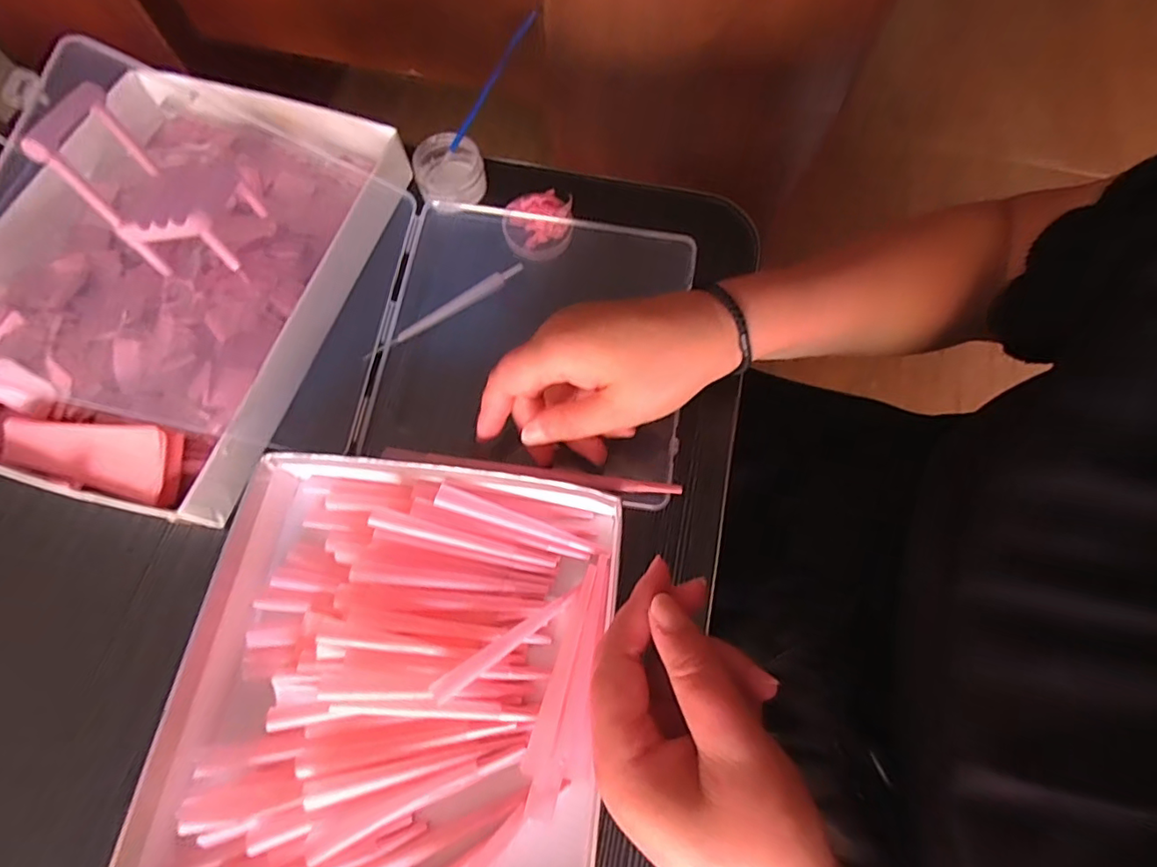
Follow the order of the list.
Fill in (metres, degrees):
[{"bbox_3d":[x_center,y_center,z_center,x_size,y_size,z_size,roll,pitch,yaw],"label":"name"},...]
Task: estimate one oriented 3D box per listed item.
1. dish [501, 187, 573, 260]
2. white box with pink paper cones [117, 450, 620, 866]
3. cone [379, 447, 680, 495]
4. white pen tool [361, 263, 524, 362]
[{"bbox_3d":[-0.030,-0.154,0.401,0.051,0.021,0.048,0,72,0],"label":"dish"},{"bbox_3d":[-0.104,0.163,0.276,0.227,0.041,0.297,4,72,2],"label":"white box with pink paper cones"},{"bbox_3d":[-0.030,0.023,0.334,0.183,0.011,0.010,8,72,3],"label":"cone"},{"bbox_3d":[-0.093,-0.087,0.382,0.125,0.007,0.008,-33,75,-10],"label":"white pen tool"}]

